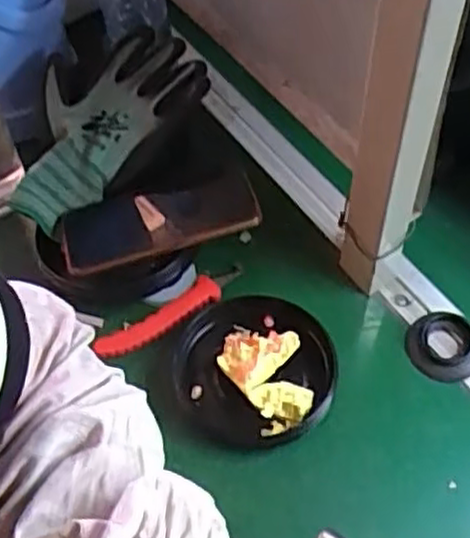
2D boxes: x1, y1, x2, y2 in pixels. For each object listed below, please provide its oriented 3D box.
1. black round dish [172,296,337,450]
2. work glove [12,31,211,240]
[{"bbox_3d":[0.014,0.071,0.551,0.114,0.036,0.107,0,55,1],"label":"black round dish"},{"bbox_3d":[-0.117,-0.123,0.612,0.187,0.055,0.092,-46,63,2],"label":"work glove"}]

